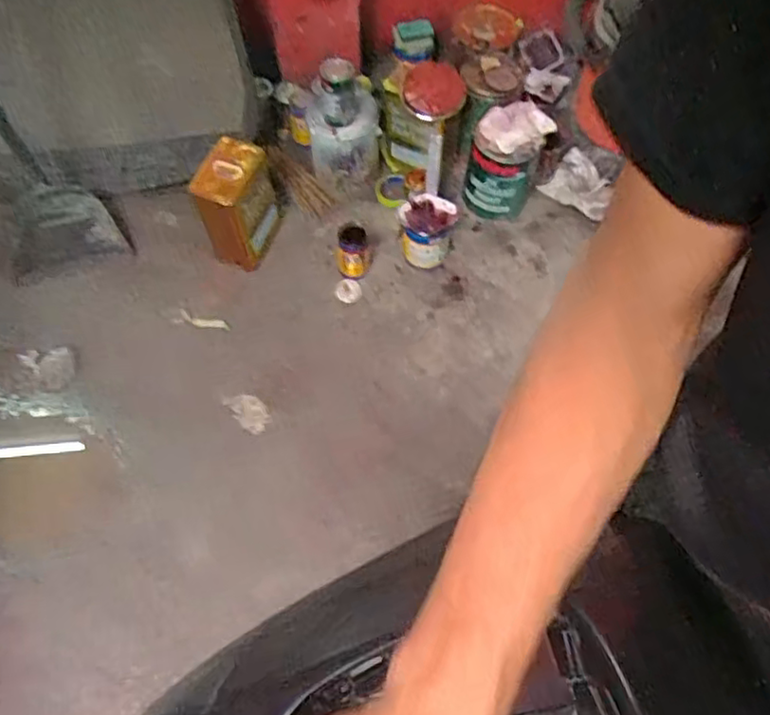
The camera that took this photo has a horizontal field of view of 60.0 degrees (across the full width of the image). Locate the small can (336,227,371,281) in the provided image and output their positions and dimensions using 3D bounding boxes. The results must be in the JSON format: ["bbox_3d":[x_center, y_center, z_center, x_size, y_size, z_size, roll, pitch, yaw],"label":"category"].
[{"bbox_3d":[-0.073,-0.247,1.578,0.079,0.148,0.073,0,62,0],"label":"small can"}]

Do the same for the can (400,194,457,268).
[{"bbox_3d":[0.100,-0.291,1.589,0.127,0.188,0.101,-14,63,-8],"label":"can"}]

